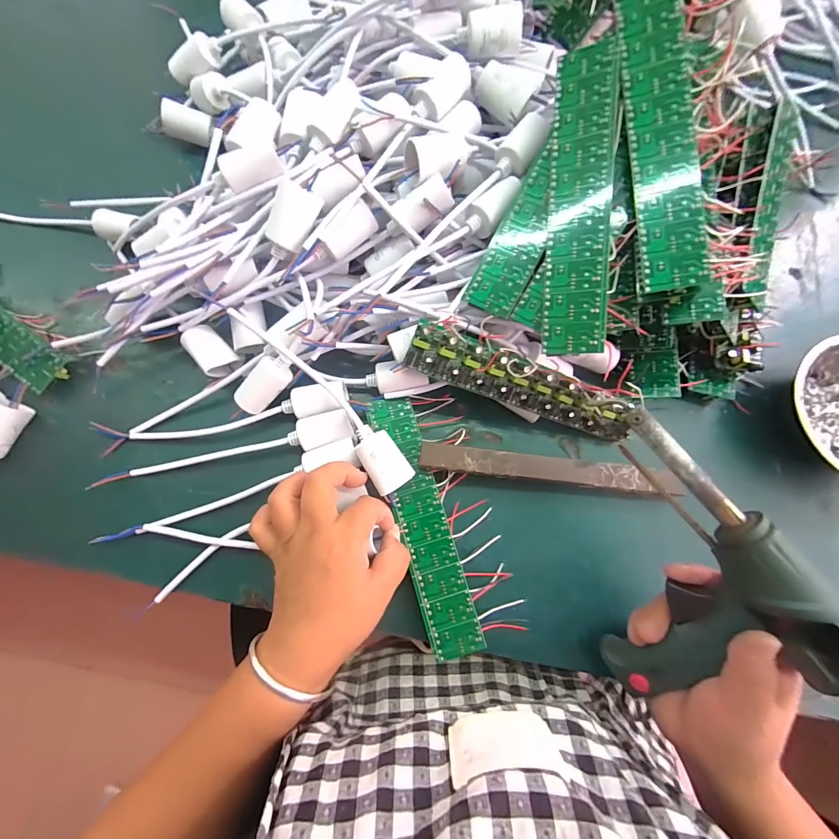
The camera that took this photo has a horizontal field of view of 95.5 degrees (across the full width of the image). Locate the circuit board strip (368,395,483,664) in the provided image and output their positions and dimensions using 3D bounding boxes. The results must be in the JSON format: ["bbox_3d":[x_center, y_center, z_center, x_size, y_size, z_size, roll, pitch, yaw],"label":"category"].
[{"bbox_3d":[0.002,0.079,0.304,0.039,0.004,0.200,-15,77,-5],"label":"circuit board strip"}]

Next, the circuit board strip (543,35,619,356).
[{"bbox_3d":[0.106,-0.144,0.252,0.039,0.004,0.199,3,90,26],"label":"circuit board strip"}]

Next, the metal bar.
[{"bbox_3d":[0.107,0.042,0.313,0.210,0.024,0.022,7,78,0],"label":"metal bar"}]

